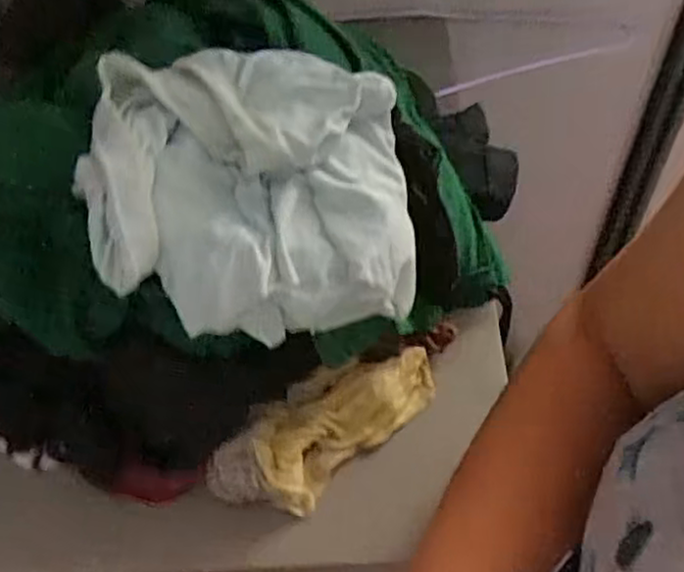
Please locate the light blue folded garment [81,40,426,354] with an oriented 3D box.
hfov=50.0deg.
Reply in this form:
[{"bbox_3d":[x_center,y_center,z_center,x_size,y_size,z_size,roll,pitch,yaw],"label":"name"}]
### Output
[{"bbox_3d":[-0.041,-0.046,0.358,0.154,0.074,0.126,-1,55,2],"label":"light blue folded garment"}]

